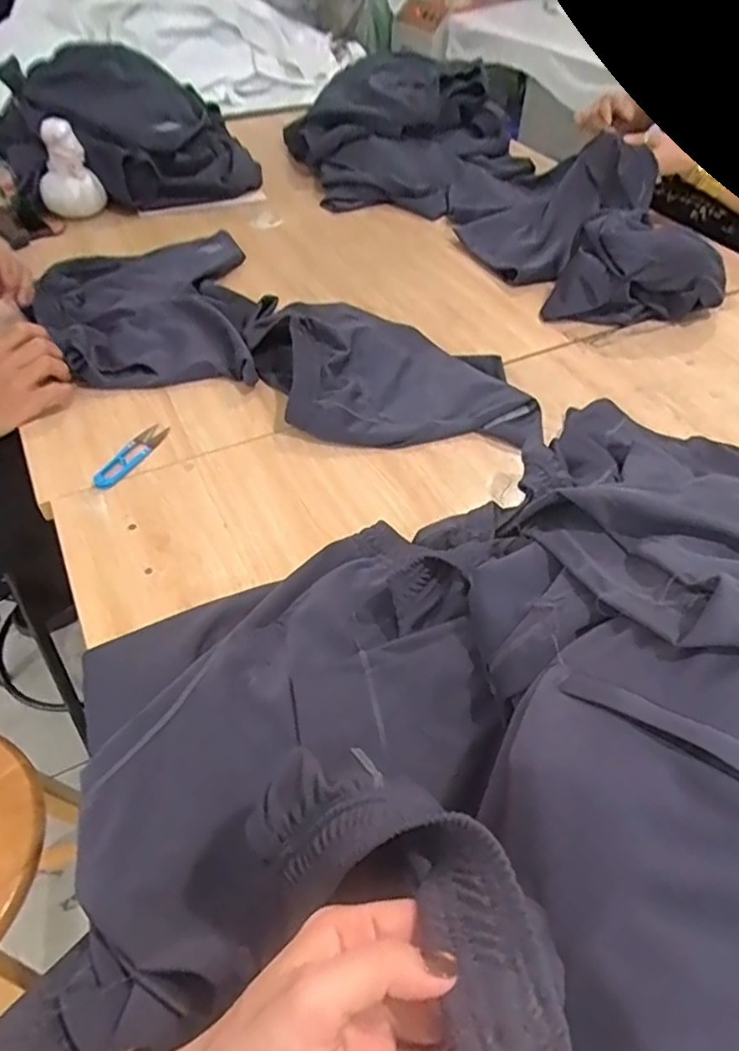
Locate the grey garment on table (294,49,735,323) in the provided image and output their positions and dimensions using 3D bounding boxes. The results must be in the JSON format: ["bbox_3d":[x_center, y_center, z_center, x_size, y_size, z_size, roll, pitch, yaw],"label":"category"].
[{"bbox_3d":[0.207,-0.615,1.132,0.414,0.188,0.853,-19,50,-17],"label":"grey garment on table"}]

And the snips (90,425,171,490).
[{"bbox_3d":[-0.279,-0.085,0.755,0.028,0.007,0.116,19,50,17],"label":"snips"}]

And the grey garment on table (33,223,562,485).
[{"bbox_3d":[-0.130,-0.287,0.905,0.719,0.065,0.392,14,49,13],"label":"grey garment on table"}]

